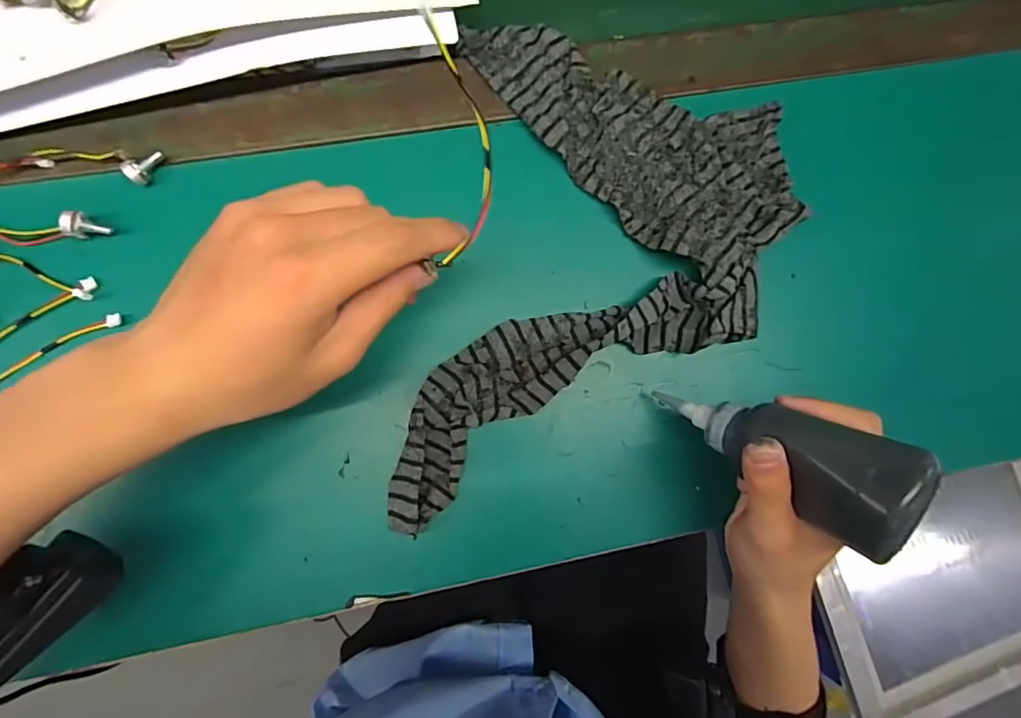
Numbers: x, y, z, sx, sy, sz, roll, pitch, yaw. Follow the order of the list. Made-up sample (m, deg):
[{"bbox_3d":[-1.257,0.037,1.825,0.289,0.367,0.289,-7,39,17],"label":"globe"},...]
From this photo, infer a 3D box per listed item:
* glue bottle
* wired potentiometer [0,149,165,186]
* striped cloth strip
[{"bbox_3d":[0.142,0.048,0.289,0.032,0.138,0.050,37,84,-39],"label":"glue bottle"},{"bbox_3d":[-0.307,-0.119,0.321,0.173,0.015,0.020,-1,87,-5],"label":"wired potentiometer"},{"bbox_3d":[0.066,-0.051,0.355,0.238,0.046,0.332,9,89,-9],"label":"striped cloth strip"}]

